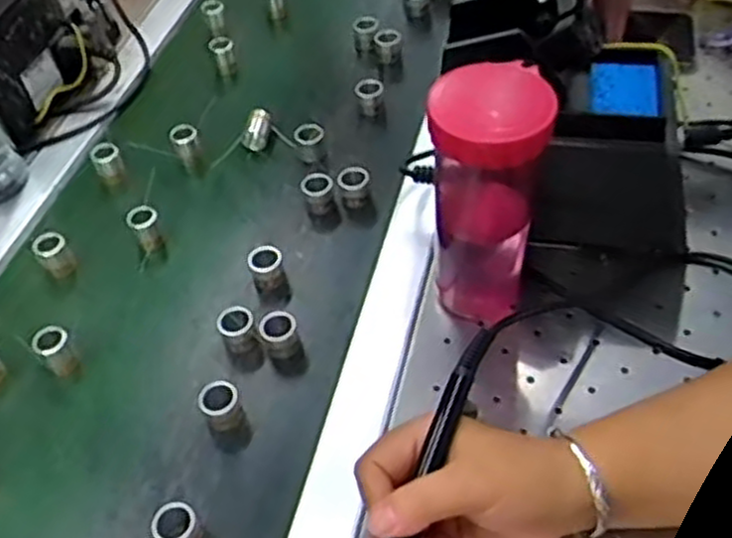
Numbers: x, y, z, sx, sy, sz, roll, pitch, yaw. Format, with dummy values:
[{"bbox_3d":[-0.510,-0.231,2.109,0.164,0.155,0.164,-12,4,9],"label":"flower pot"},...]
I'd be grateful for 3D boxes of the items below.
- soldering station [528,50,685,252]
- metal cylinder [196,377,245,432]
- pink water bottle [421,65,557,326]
[{"bbox_3d":[0.180,-0.082,0.559,0.106,0.124,0.077,7,49,12],"label":"soldering station"},{"bbox_3d":[-0.094,0.091,0.513,0.025,0.030,0.024,-3,48,3],"label":"metal cylinder"},{"bbox_3d":[0.078,-0.034,0.509,0.070,0.195,0.071,0,48,7],"label":"pink water bottle"}]

